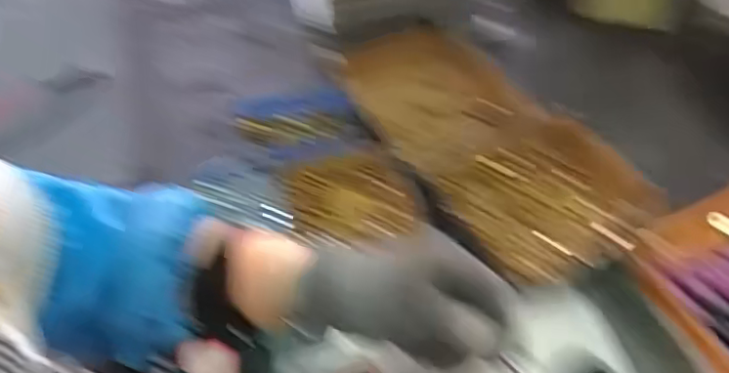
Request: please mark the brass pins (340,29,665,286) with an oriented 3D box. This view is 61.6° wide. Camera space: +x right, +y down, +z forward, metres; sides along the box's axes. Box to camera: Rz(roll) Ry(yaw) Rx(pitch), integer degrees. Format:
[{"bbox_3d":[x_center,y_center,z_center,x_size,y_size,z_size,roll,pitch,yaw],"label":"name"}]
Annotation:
[{"bbox_3d":[0.132,-0.045,0.713,0.204,0.060,0.382,-31,56,-18],"label":"brass pins"}]

